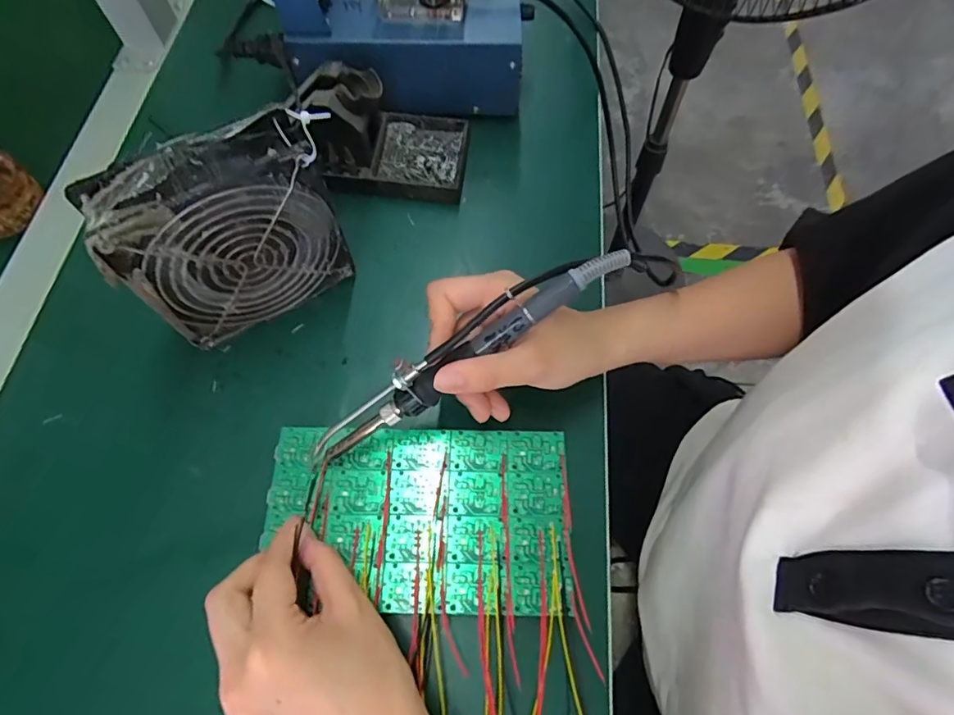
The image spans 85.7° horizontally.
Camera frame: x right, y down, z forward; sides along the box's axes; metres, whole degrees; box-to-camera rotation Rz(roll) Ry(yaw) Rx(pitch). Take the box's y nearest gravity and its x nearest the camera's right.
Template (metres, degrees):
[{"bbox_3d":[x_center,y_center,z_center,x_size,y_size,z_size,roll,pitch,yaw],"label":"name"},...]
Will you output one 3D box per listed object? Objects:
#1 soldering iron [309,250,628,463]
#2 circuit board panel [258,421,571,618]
[{"bbox_3d":[-0.009,-0.002,0.277,0.200,0.028,0.023,-34,68,6],"label":"soldering iron"},{"bbox_3d":[-0.034,0.090,0.298,0.171,0.004,0.101,2,66,-1],"label":"circuit board panel"}]

